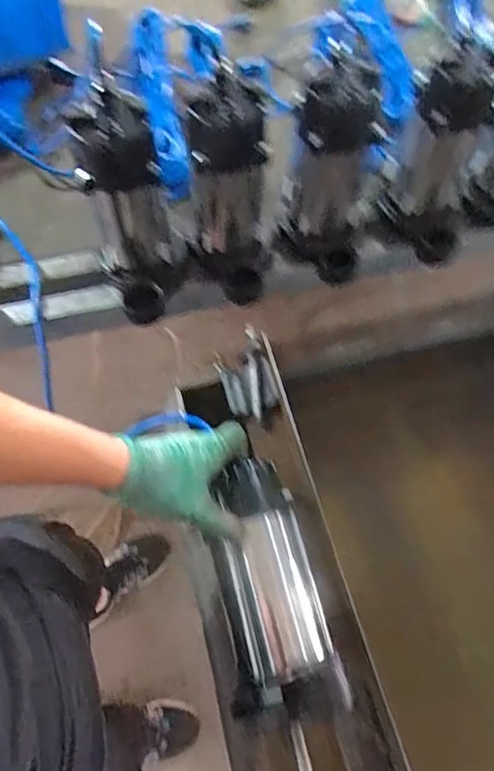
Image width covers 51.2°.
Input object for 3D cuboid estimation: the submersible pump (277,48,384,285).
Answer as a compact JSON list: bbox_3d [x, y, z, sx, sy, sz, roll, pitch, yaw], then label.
[{"bbox_3d":[0.109,-0.257,0.667,0.108,0.238,0.147,1,66,-2],"label":"submersible pump"}]

